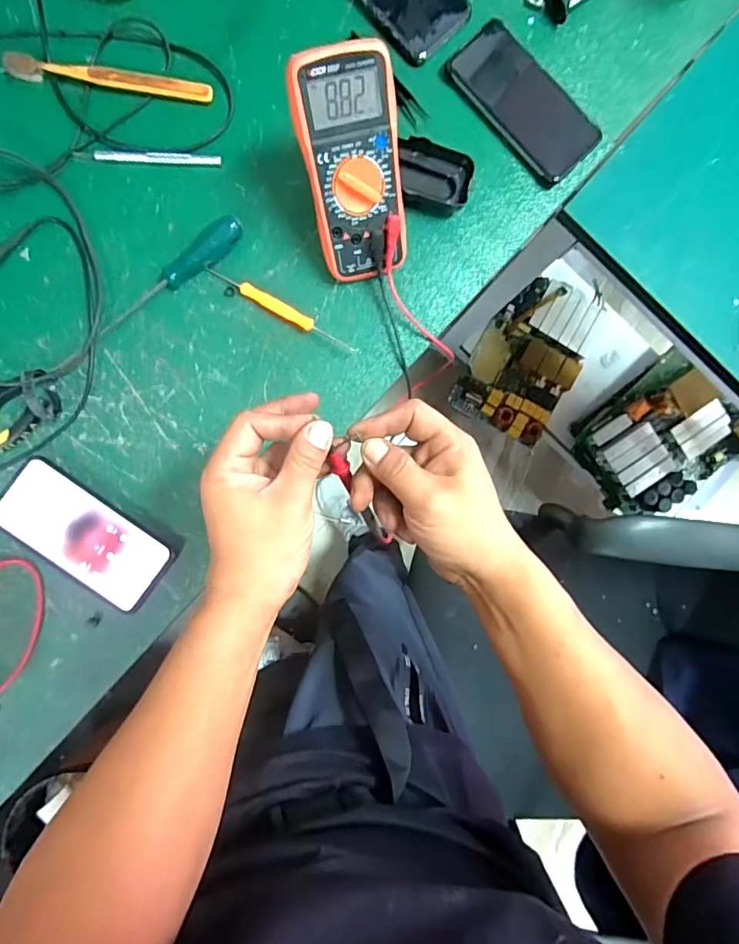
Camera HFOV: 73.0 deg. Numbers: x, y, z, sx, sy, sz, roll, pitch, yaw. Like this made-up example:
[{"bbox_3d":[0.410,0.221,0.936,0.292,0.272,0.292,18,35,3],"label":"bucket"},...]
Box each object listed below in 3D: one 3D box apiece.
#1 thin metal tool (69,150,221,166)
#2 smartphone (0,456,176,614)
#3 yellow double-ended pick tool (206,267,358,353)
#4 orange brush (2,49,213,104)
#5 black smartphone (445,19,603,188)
[{"bbox_3d":[-0.211,-0.301,0.477,0.134,0.006,0.012,0,91,-5],"label":"thin metal tool"},{"bbox_3d":[-0.269,0.059,0.468,0.160,0.016,0.077,34,88,-4],"label":"smartphone"},{"bbox_3d":[-0.085,-0.156,0.483,0.161,0.015,0.013,28,89,-5],"label":"yellow double-ended pick tool"},{"bbox_3d":[-0.245,-0.369,0.468,0.188,0.009,0.020,8,90,-5],"label":"orange brush"},{"bbox_3d":[0.154,-0.371,0.500,0.083,0.006,0.159,-44,94,-3],"label":"black smartphone"}]

